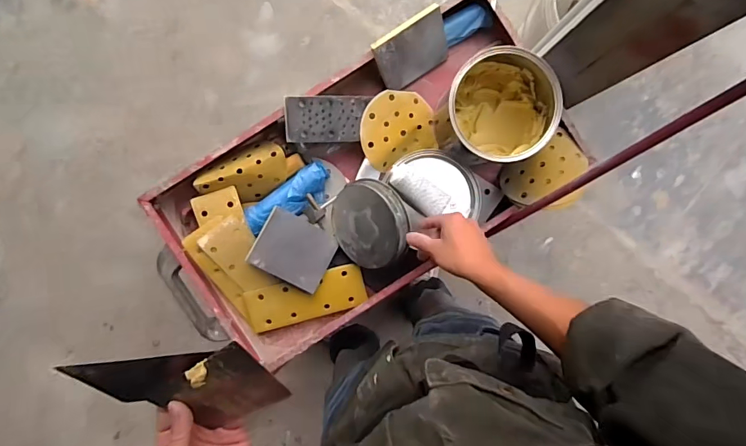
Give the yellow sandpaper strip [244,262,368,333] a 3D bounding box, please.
[{"bbox_3d":[-0.111,0.128,0.728,0.197,0.009,0.076,-14,99,0],"label":"yellow sandpaper strip"}]

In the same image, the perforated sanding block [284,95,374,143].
[{"bbox_3d":[-0.072,-0.166,0.690,0.132,0.006,0.072,-5,95,-18],"label":"perforated sanding block"}]

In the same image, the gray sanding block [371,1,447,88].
[{"bbox_3d":[0.066,-0.276,0.703,0.120,0.101,0.020,-30,52,2],"label":"gray sanding block"}]

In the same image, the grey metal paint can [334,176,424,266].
[{"bbox_3d":[0.005,-0.001,0.680,0.143,0.071,0.143,16,117,33],"label":"grey metal paint can"}]

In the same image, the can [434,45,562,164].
[{"bbox_3d":[0.184,-0.168,0.663,0.153,0.152,0.149,0,91,-1],"label":"can"}]

